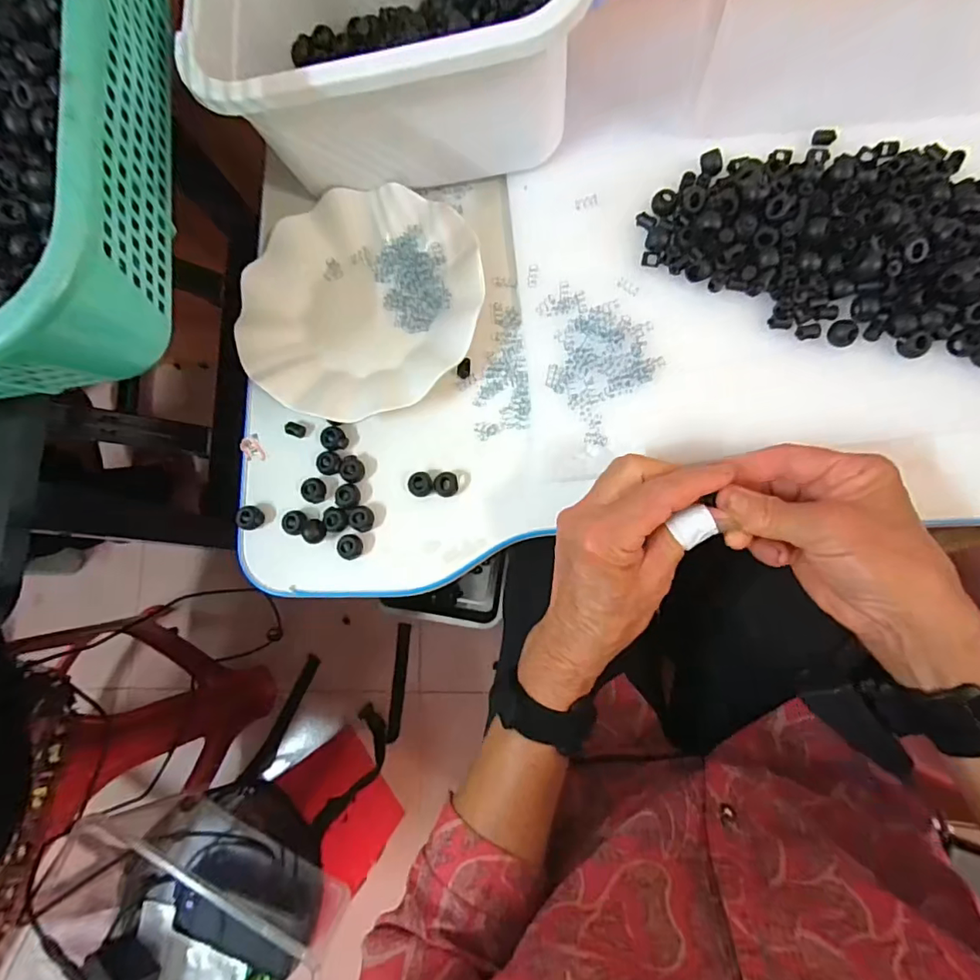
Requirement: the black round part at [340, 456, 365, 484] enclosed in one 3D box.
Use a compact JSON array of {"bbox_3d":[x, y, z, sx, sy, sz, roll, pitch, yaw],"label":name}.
[{"bbox_3d":[-0.100,-0.015,0.380,0.016,0.011,0.019,25,85,10],"label":"black round part"}]

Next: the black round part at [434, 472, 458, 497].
[{"bbox_3d":[-0.031,-0.004,0.370,0.016,0.010,0.017,-1,81,7],"label":"black round part"}]

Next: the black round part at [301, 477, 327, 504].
[{"bbox_3d":[-0.128,0.000,0.379,0.013,0.014,0.018,10,82,8],"label":"black round part"}]

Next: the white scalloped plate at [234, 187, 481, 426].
[{"bbox_3d":[-0.098,-0.139,0.384,0.176,0.021,0.176,-1,81,7],"label":"white scalloped plate"}]

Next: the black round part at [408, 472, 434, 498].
[{"bbox_3d":[-0.049,-0.004,0.371,0.017,0.011,0.017,-1,81,7],"label":"black round part"}]

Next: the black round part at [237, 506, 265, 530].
[{"bbox_3d":[-0.176,0.021,0.381,0.014,0.015,0.017,11,82,9],"label":"black round part"}]

